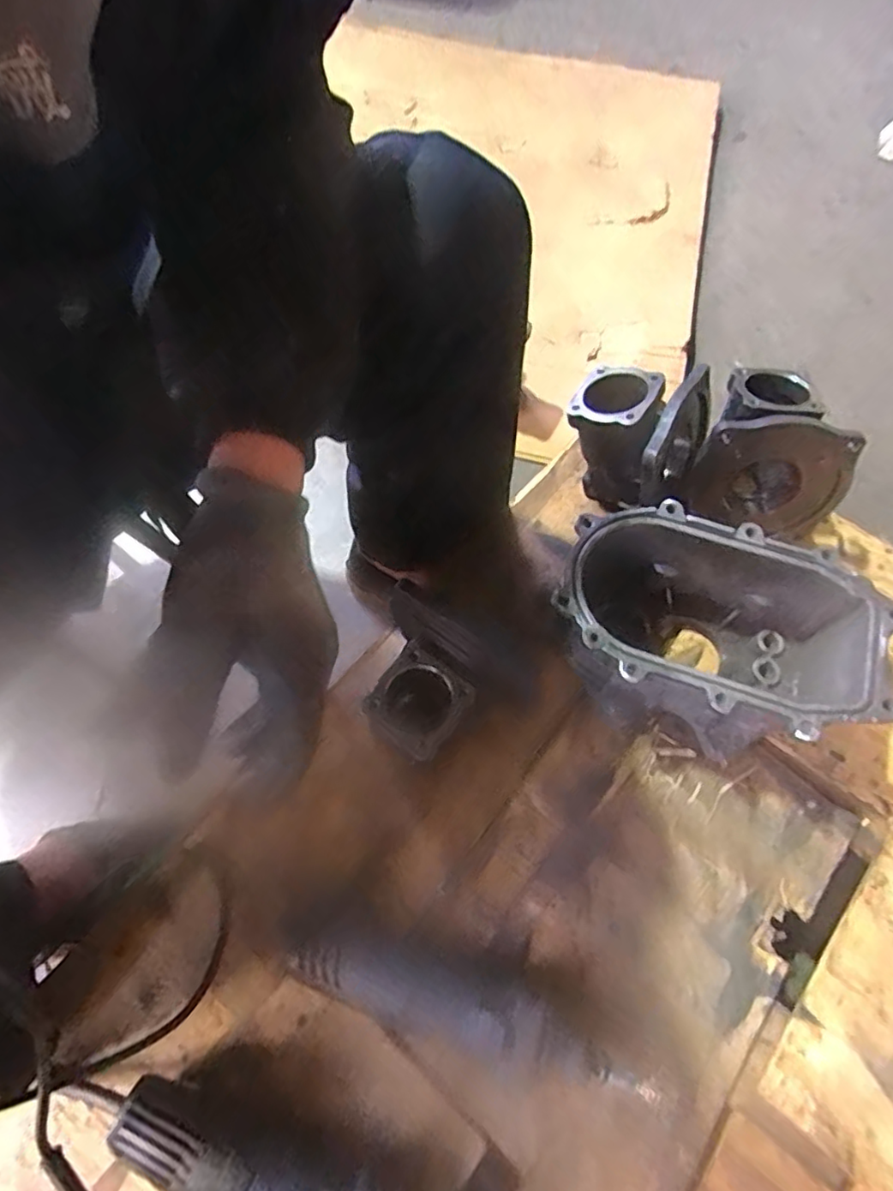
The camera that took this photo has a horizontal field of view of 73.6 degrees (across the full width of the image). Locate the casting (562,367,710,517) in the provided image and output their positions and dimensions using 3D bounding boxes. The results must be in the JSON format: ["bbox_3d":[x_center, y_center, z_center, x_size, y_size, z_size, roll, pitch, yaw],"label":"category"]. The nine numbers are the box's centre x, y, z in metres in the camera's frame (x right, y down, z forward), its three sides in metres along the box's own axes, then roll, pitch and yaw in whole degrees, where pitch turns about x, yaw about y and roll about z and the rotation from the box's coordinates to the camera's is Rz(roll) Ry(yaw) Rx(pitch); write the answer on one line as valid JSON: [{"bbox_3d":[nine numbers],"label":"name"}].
[{"bbox_3d":[0.202,-0.172,0.638,0.128,0.136,0.137,40,71,15],"label":"casting"}]

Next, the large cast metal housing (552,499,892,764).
[{"bbox_3d":[0.231,0.040,0.551,0.266,0.142,0.164,19,65,10],"label":"large cast metal housing"}]

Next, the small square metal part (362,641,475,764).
[{"bbox_3d":[-0.023,0.083,0.465,0.066,0.016,0.073,34,69,14],"label":"small square metal part"}]

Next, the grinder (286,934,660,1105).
[{"bbox_3d":[0.015,0.311,0.457,0.278,0.057,0.059,17,66,6],"label":"grinder"}]

